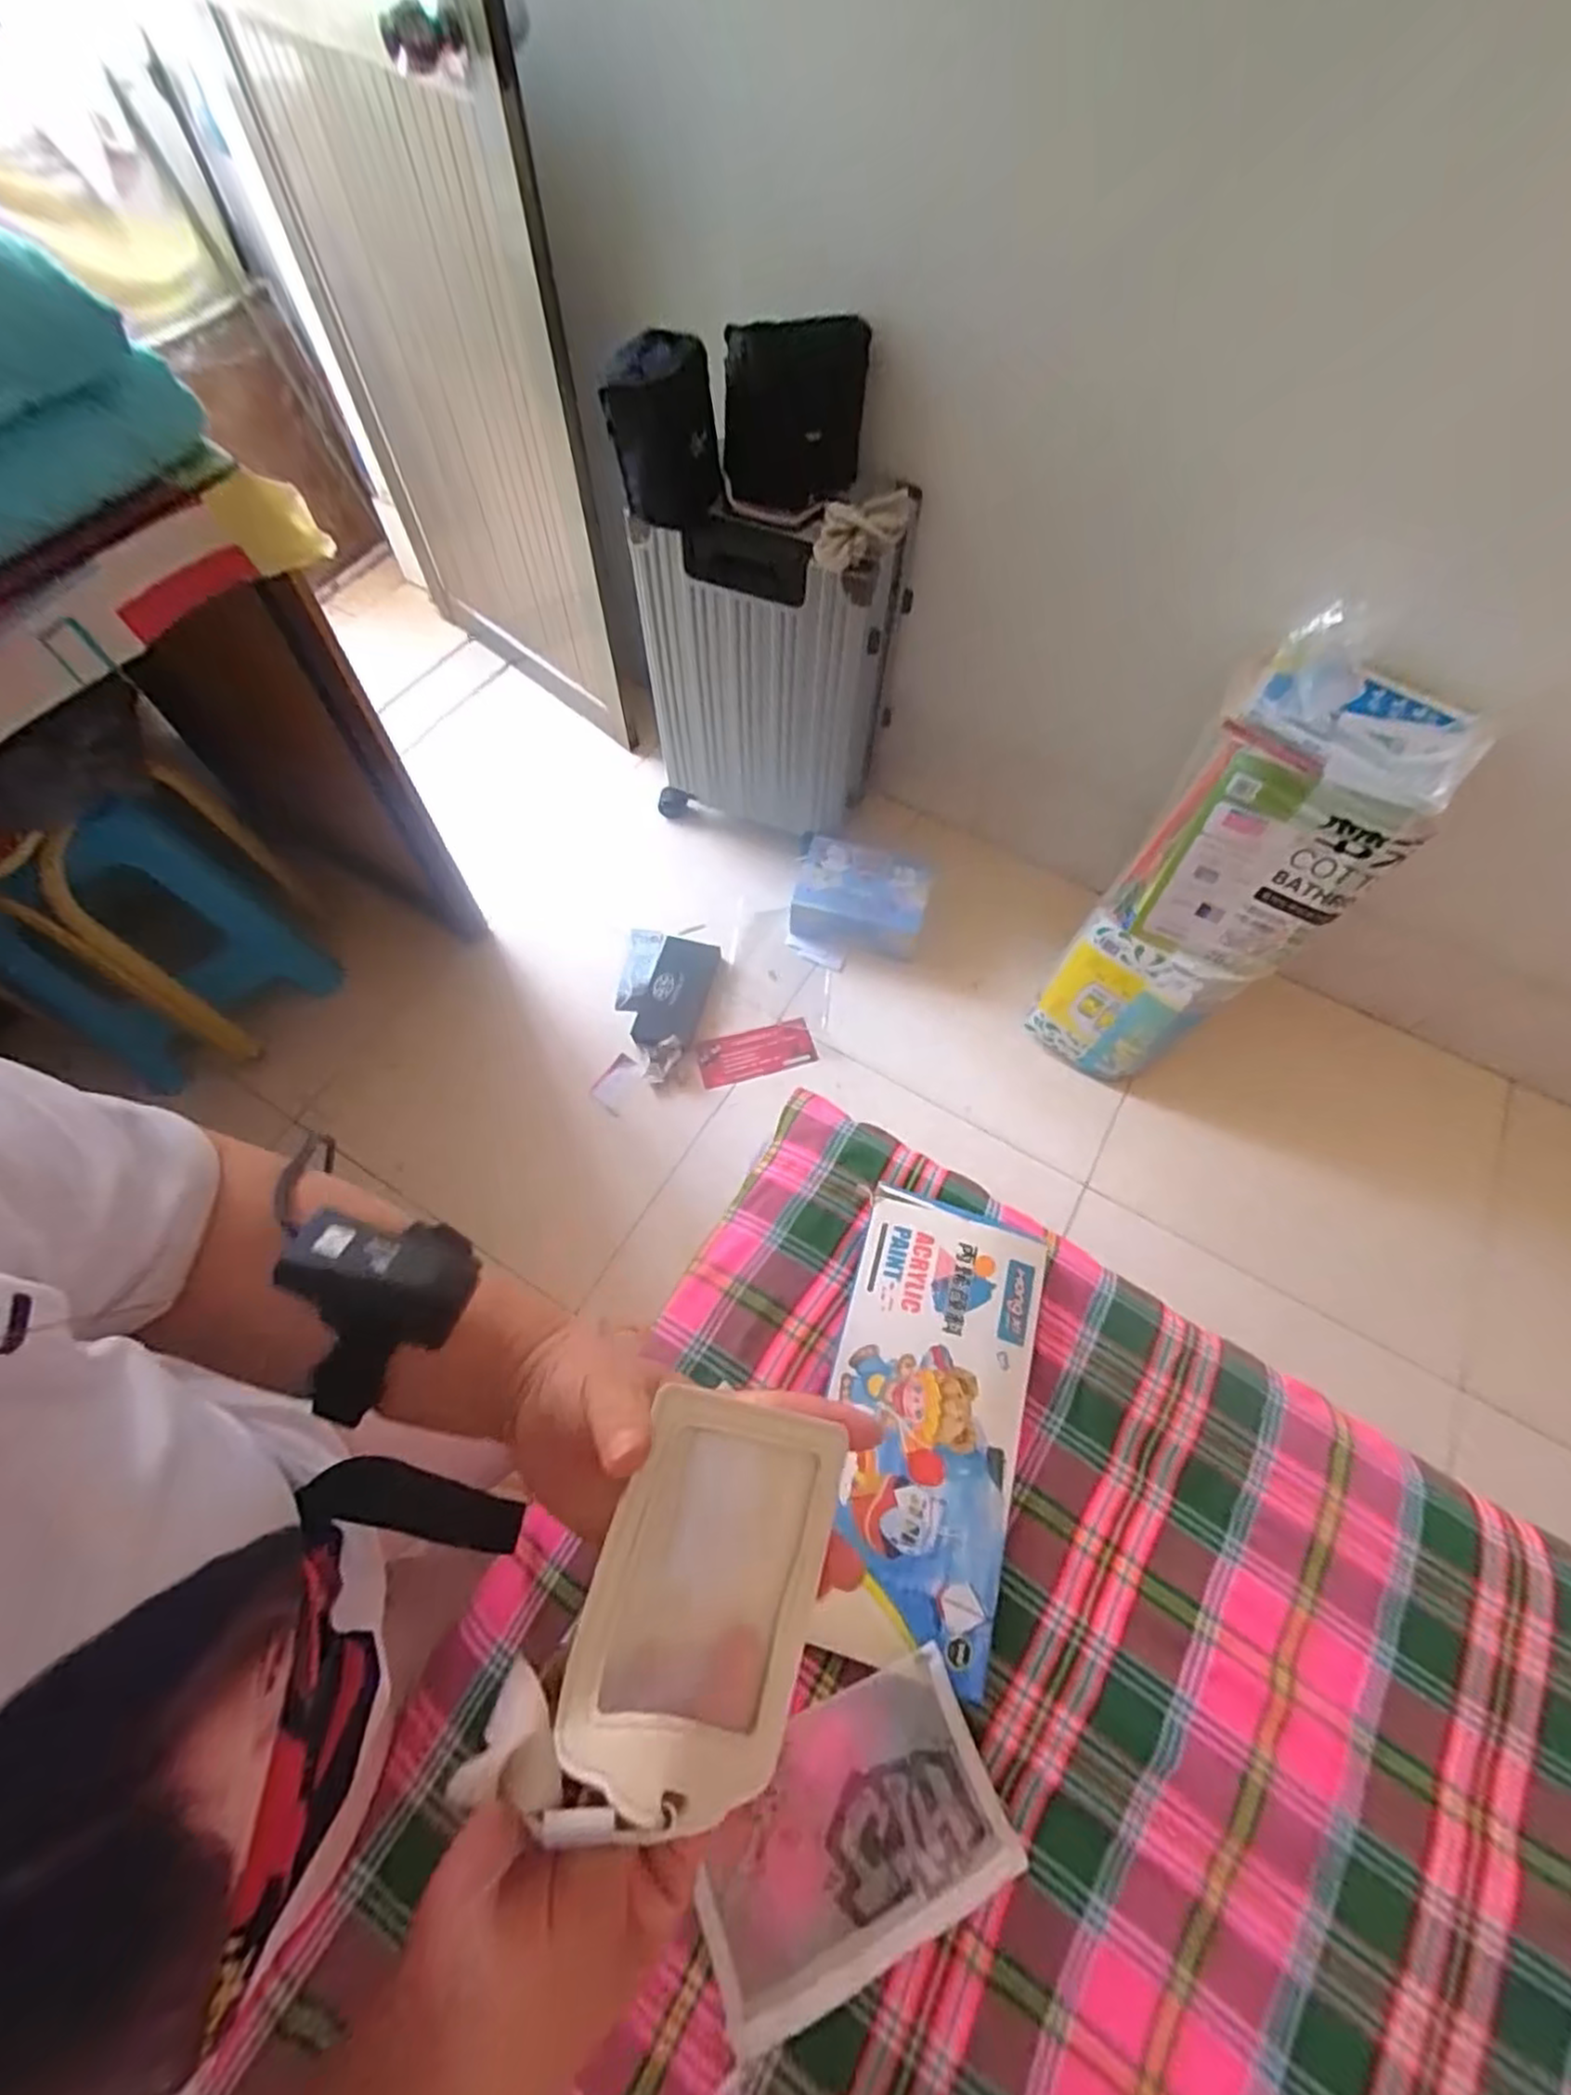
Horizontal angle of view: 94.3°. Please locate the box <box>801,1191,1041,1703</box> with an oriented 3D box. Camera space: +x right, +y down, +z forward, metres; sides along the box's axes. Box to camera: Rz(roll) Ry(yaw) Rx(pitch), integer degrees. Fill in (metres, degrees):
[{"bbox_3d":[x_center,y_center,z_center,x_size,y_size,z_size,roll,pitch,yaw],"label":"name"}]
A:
[{"bbox_3d":[0.104,0.275,0.551,0.142,0.033,0.307,15,66,6],"label":"box"}]

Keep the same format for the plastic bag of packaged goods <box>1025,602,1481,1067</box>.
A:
[{"bbox_3d":[0.623,-0.211,1.078,0.267,0.664,0.142,40,44,16],"label":"plastic bag of packaged goods"}]

